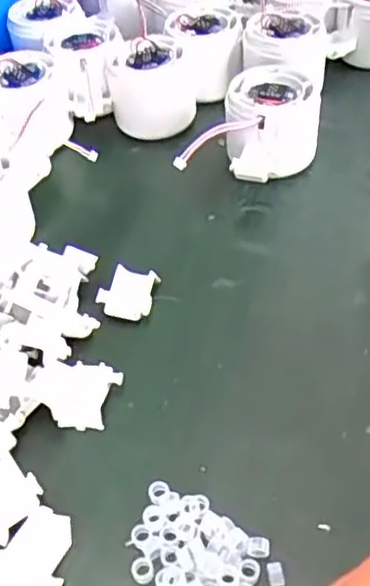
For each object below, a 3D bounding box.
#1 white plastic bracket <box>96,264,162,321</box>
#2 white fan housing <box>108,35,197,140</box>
[{"bbox_3d":[-0.031,0.001,0.365,0.029,0.015,0.027,12,49,17],"label":"white plastic bracket"},{"bbox_3d":[-0.023,-0.143,0.476,0.056,0.056,0.047,-7,47,0],"label":"white fan housing"}]

